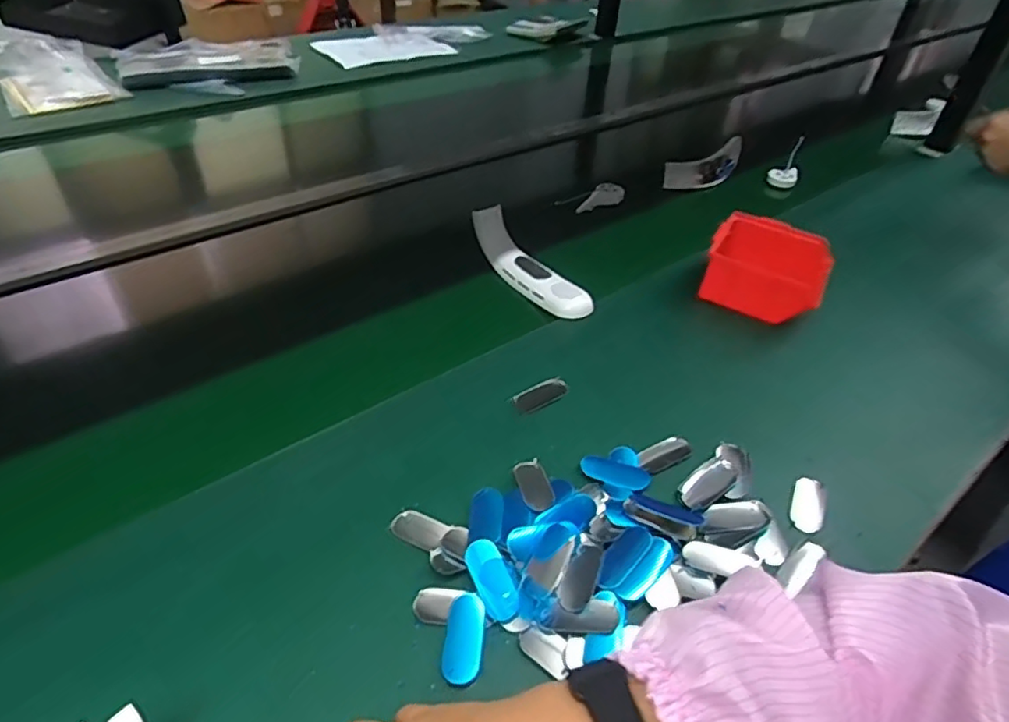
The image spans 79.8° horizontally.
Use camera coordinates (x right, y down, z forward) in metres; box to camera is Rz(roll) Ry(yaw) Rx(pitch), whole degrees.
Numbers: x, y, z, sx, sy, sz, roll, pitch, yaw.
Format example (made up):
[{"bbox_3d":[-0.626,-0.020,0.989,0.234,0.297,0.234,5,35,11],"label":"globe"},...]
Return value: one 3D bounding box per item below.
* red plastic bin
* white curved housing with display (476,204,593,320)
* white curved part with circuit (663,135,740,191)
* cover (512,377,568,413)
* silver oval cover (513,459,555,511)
[{"bbox_3d":[0.317,-0.112,0.733,0.137,0.066,0.119,24,44,21],"label":"red plastic bin"},{"bbox_3d":[0.032,-0.120,0.739,0.044,0.056,0.199,-22,48,-29],"label":"white curved housing with display"},{"bbox_3d":[0.345,-0.332,1.015,0.078,0.040,0.179,31,47,27],"label":"white curved part with circuit"},{"bbox_3d":[0.036,0.035,0.605,0.056,0.023,0.010,-23,8,-15],"label":"cover"},{"bbox_3d":[0.025,0.105,0.507,0.027,0.004,0.057,-17,33,-9],"label":"silver oval cover"}]

